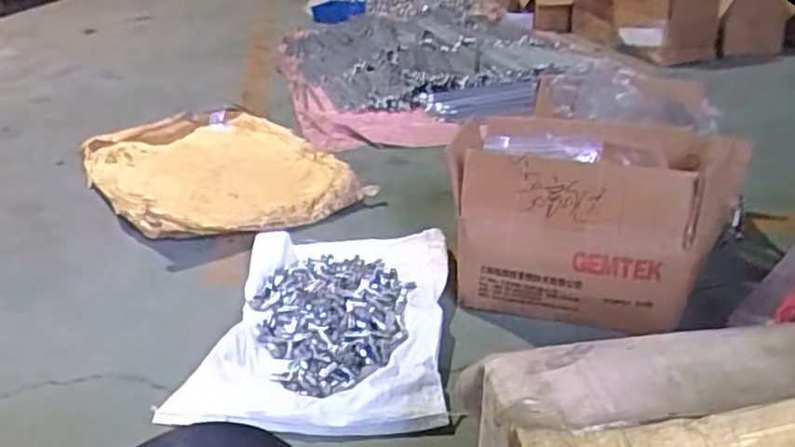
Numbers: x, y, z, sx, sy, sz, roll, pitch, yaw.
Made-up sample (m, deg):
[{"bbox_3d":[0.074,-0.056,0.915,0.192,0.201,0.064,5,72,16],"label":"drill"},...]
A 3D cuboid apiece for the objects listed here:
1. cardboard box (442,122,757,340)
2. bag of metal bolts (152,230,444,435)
[{"bbox_3d":[0.323,-0.014,1.186,0.423,0.252,0.309,9,28,21],"label":"cardboard box"},{"bbox_3d":[-0.106,0.143,1.151,0.361,0.040,0.547,0,26,4],"label":"bag of metal bolts"}]

